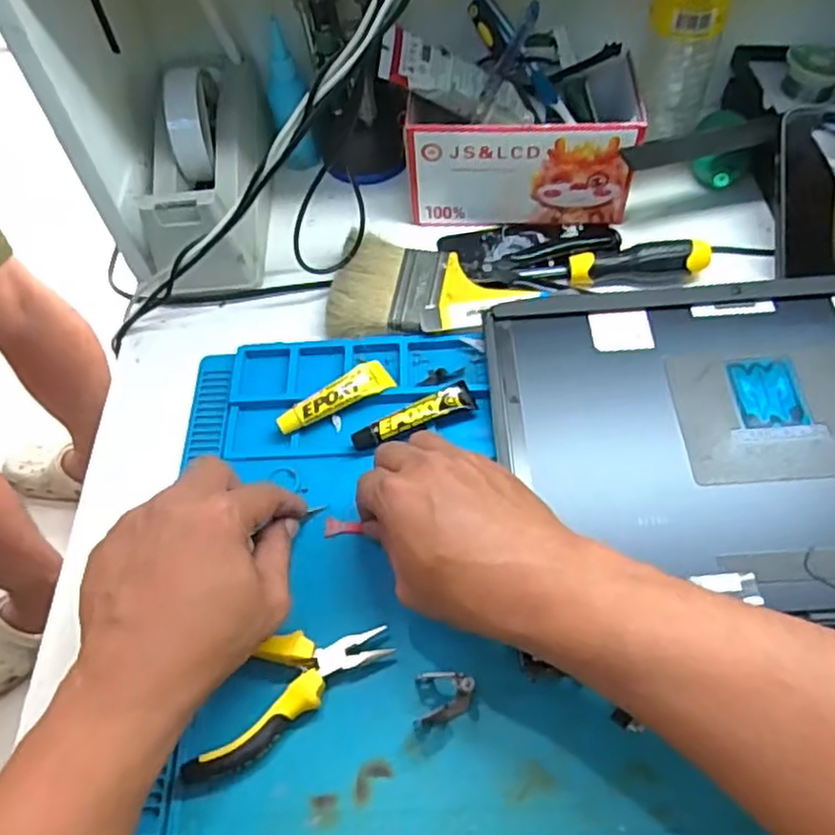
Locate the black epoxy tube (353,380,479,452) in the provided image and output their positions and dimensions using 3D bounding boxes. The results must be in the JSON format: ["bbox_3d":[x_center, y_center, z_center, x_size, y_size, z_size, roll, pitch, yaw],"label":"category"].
[{"bbox_3d":[-0.002,0.001,0.466,0.086,0.015,0.021,-24,59,-12],"label":"black epoxy tube"}]

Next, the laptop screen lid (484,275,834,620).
[{"bbox_3d":[0.235,0.007,0.438,0.356,0.012,0.241,-5,62,0],"label":"laptop screen lid"}]

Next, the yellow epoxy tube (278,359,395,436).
[{"bbox_3d":[-0.057,-0.014,0.478,0.083,0.017,0.023,-27,60,-14],"label":"yellow epoxy tube"}]

